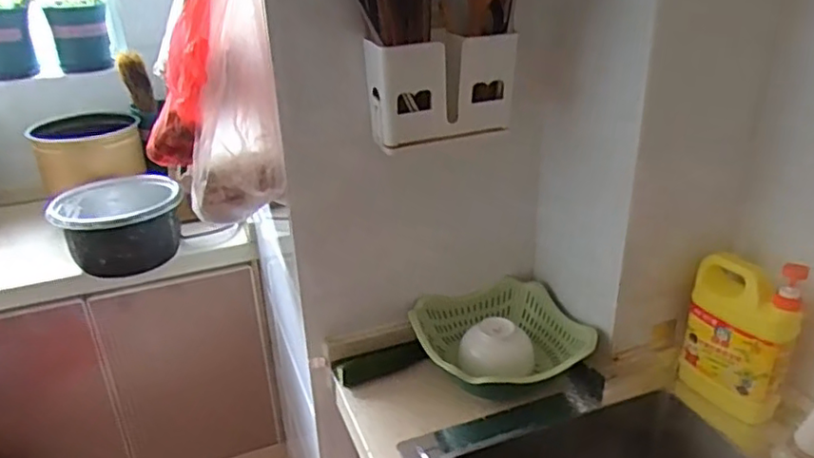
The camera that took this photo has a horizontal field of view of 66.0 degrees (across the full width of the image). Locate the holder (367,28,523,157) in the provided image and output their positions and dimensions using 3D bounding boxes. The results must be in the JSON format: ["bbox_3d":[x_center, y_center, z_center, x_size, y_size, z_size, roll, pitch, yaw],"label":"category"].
[{"bbox_3d":[0.048,-0.196,0.872,0.199,0.135,0.071,-14,28,-23],"label":"holder"}]

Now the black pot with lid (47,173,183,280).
[{"bbox_3d":[-0.662,-0.008,1.452,0.259,0.181,0.248,-2,26,1],"label":"black pot with lid"}]

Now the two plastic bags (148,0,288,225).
[{"bbox_3d":[-0.283,-0.222,0.888,0.185,0.411,0.132,-8,26,-11],"label":"two plastic bags"}]

